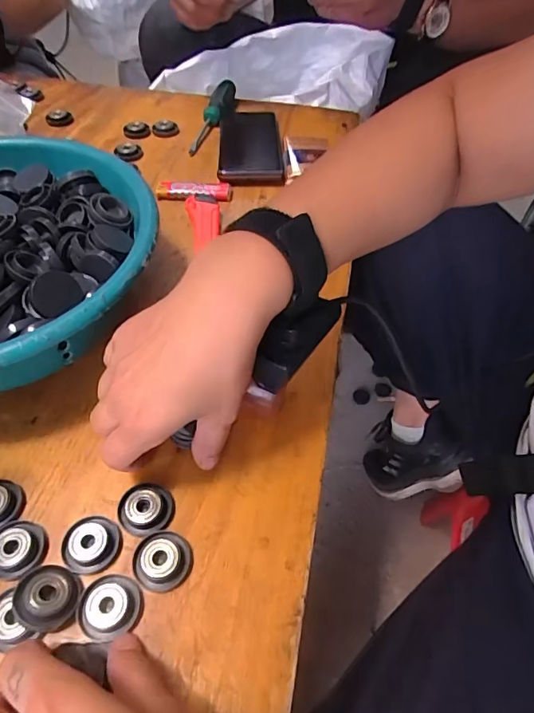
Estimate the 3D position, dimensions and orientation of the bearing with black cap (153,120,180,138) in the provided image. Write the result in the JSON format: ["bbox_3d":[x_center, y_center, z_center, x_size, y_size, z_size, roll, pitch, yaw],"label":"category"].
[{"bbox_3d":[-0.133,-0.300,0.616,0.034,0.010,0.035,-7,52,-7],"label":"bearing with black cap"}]

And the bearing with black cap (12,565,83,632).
[{"bbox_3d":[-0.120,0.131,0.256,0.032,0.013,0.032,1,52,-1],"label":"bearing with black cap"}]

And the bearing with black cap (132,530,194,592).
[{"bbox_3d":[-0.061,0.118,0.275,0.033,0.009,0.032,-15,54,-13],"label":"bearing with black cap"}]

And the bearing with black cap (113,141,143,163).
[{"bbox_3d":[-0.170,-0.250,0.575,0.034,0.010,0.035,1,52,-1],"label":"bearing with black cap"}]

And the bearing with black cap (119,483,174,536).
[{"bbox_3d":[-0.076,0.095,0.294,0.033,0.009,0.031,-15,54,-13],"label":"bearing with black cap"}]

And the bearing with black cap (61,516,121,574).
[{"bbox_3d":[-0.105,0.111,0.279,0.031,0.007,0.031,-3,52,-4],"label":"bearing with black cap"}]

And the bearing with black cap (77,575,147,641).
[{"bbox_3d":[-0.087,0.138,0.259,0.034,0.008,0.032,1,52,-1],"label":"bearing with black cap"}]

